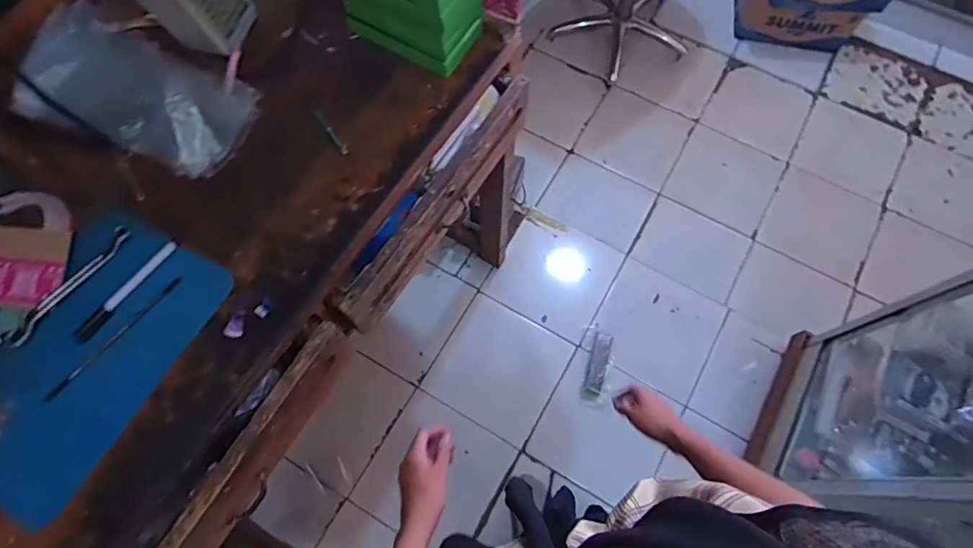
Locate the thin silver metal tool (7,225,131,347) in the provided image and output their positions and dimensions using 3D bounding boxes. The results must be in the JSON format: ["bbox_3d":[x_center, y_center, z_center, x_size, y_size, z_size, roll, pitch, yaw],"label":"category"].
[{"bbox_3d":[-0.458,0.011,0.589,0.020,0.012,0.159,31,72,11],"label":"thin silver metal tool"}]

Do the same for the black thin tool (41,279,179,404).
[{"bbox_3d":[-0.394,0.065,0.568,0.009,0.007,0.167,36,73,12],"label":"black thin tool"}]

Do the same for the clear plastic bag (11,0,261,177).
[{"bbox_3d":[-0.442,-0.229,0.651,0.310,0.055,0.163,26,71,9],"label":"clear plastic bag"}]

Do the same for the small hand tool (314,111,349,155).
[{"bbox_3d":[-0.193,-0.177,0.665,0.011,0.008,0.075,-34,73,-12],"label":"small hand tool"}]

